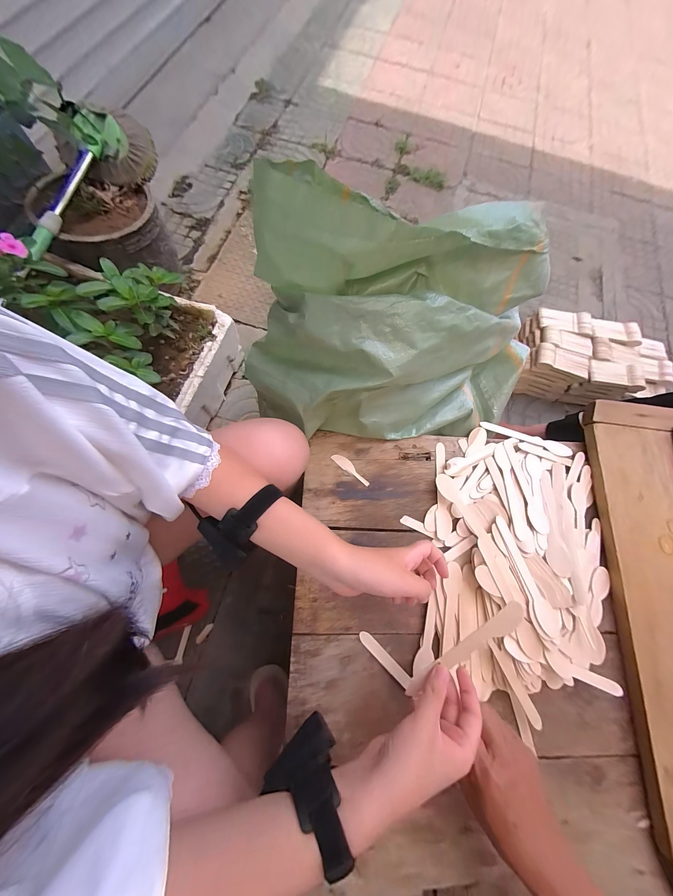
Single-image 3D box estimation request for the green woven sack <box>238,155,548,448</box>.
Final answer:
[{"bbox_3d":[0.089,-0.154,0.396,0.435,0.254,0.208,-5,73,-5],"label":"green woven sack"}]

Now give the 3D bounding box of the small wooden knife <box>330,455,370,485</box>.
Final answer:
[{"bbox_3d":[0.024,0.034,0.463,0.074,0.004,0.017,42,74,9],"label":"small wooden knife"}]

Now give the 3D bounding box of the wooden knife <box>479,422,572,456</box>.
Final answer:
[{"bbox_3d":[0.331,-0.020,0.500,0.156,0.006,0.024,23,72,4],"label":"wooden knife"}]

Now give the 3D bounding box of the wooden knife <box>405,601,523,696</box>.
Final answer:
[{"bbox_3d":[0.136,0.217,0.303,0.151,0.006,0.018,-43,67,7],"label":"wooden knife"}]

